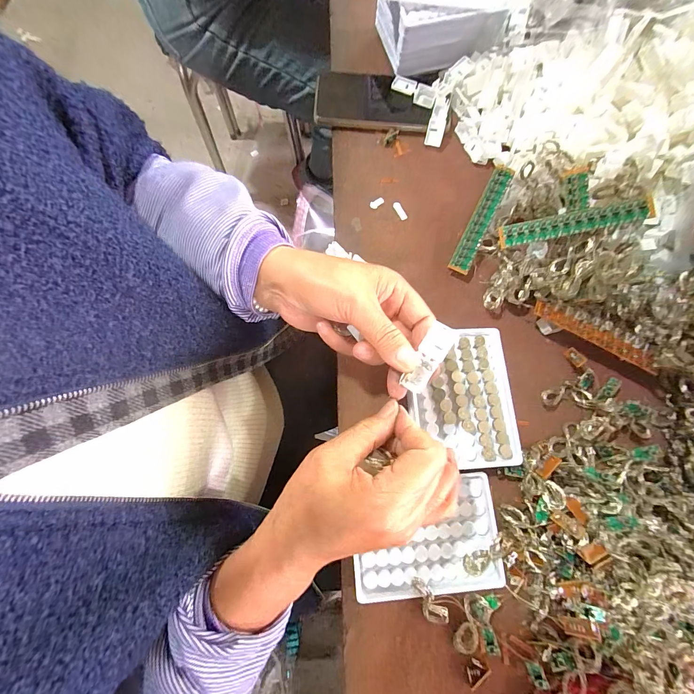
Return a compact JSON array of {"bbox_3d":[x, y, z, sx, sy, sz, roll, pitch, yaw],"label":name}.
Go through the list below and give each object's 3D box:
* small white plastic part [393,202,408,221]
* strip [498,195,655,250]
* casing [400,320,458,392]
[{"bbox_3d":[0.062,-0.159,0.382,0.009,0.004,0.024,-28,78,-8],"label":"small white plastic part"},{"bbox_3d":[0.215,-0.118,0.314,0.129,0.009,0.021,-7,75,14],"label":"strip"},{"bbox_3d":[0.061,0.008,0.242,0.018,0.007,0.055,33,78,4],"label":"casing"}]

